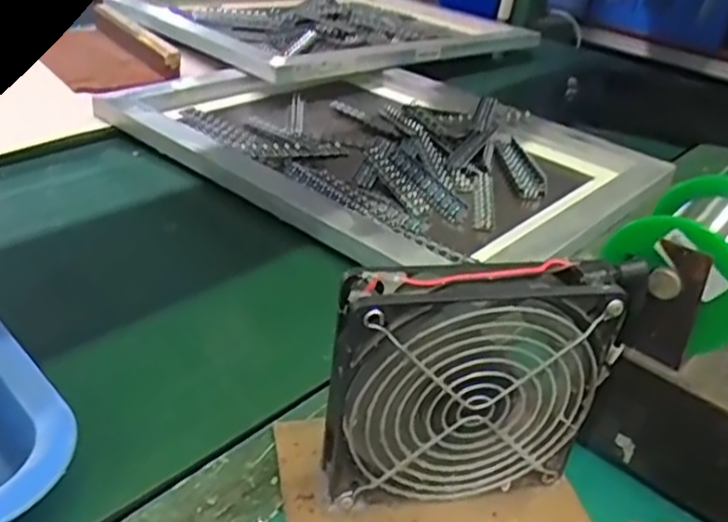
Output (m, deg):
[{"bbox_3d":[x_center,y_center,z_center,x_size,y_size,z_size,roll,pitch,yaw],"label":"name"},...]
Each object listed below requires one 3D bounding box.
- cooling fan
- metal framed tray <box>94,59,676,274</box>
[{"bbox_3d":[0.048,0.059,0.312,0.129,0.125,0.025,-2,33,-13],"label":"cooling fan"},{"bbox_3d":[0.014,-0.116,0.686,0.355,0.033,0.442,-23,43,-38],"label":"metal framed tray"}]

